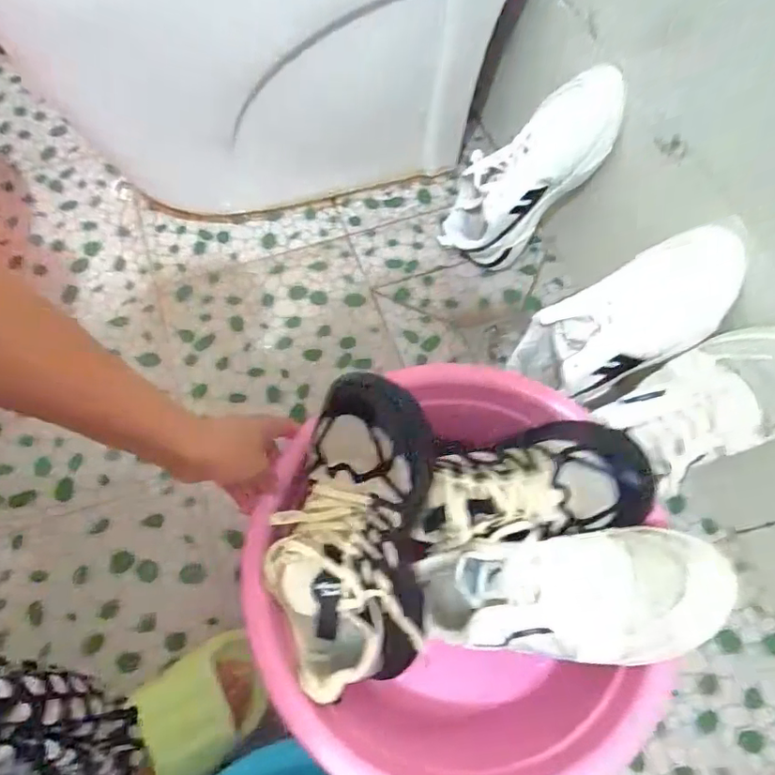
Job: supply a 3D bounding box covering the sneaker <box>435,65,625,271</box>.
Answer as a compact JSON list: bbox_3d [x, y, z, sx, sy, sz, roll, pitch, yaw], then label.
[{"bbox_3d":[0.188,-0.280,0.705,0.120,0.290,0.100,3,61,-33],"label":"sneaker"}]

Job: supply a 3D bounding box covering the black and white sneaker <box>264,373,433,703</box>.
[{"bbox_3d":[-0.029,0.130,0.464,0.130,0.087,0.272,7,95,2],"label":"black and white sneaker"}]

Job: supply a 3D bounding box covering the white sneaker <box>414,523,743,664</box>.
[{"bbox_3d":[0.152,0.191,0.490,0.276,0.087,0.102,-15,61,29],"label":"white sneaker"}]

